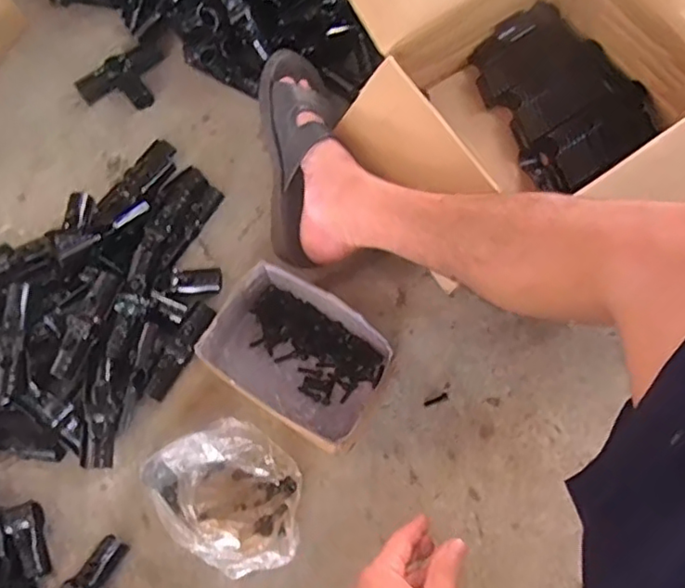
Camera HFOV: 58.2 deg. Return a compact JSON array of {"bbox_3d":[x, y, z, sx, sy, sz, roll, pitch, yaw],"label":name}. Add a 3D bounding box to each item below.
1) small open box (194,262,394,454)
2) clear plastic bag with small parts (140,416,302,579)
[{"bbox_3d":[-0.051,0.072,0.713,0.199,0.081,0.147,29,74,11],"label":"small open box"},{"bbox_3d":[-0.123,0.227,0.688,0.143,0.038,0.172,-40,75,-11],"label":"clear plastic bag with small parts"}]

